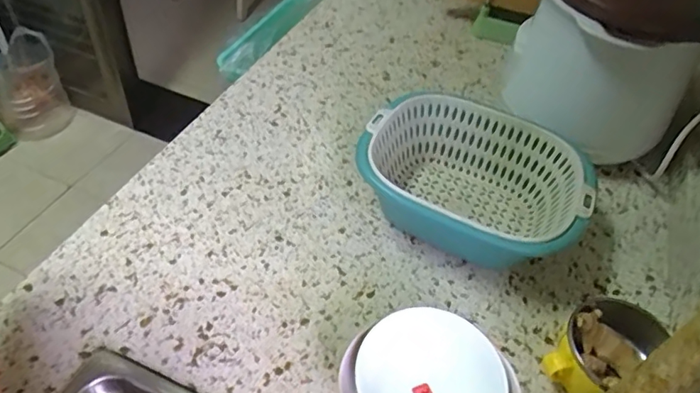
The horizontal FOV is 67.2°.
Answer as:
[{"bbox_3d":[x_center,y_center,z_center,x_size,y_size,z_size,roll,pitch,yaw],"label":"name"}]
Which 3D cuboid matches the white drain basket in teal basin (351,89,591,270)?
[{"bbox_3d":[0.127,-0.010,0.573,0.226,0.088,0.188,22,48,13],"label":"white drain basket in teal basin"}]

